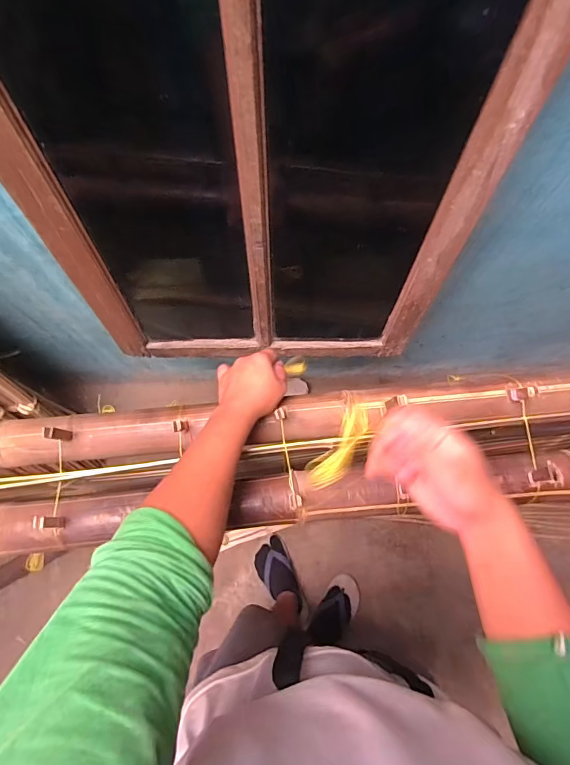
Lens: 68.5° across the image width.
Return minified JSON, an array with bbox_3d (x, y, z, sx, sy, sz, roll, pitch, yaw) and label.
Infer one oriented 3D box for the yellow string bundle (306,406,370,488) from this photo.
[{"bbox_3d":[0.052,0.064,0.400,0.029,0.014,0.085,32,88,8],"label":"yellow string bundle"}]

